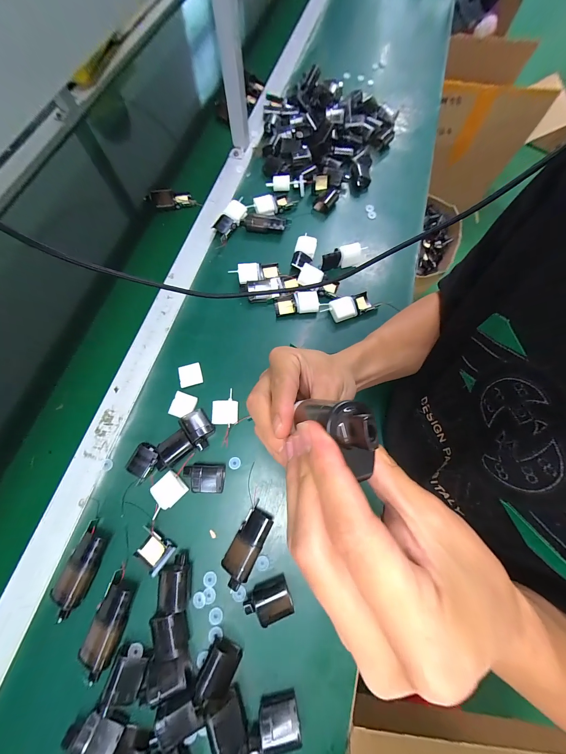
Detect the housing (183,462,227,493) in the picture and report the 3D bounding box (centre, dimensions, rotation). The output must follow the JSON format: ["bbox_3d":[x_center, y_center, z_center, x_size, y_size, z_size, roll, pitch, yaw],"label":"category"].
[{"bbox_3d":[-0.109,0.140,0.357,0.058,0.020,0.037,3,71,0],"label":"housing"}]

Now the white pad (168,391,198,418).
[{"bbox_3d":[-0.151,0.043,0.390,0.036,0.006,0.036,15,72,4],"label":"white pad"}]

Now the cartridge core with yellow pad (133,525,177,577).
[{"bbox_3d":[-0.167,0.222,0.326,0.048,0.013,0.036,29,73,9],"label":"cartridge core with yellow pad"}]

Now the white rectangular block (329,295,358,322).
[{"bbox_3d":[0.103,-0.117,0.441,0.040,0.016,0.037,-22,73,-7],"label":"white rectangular block"}]

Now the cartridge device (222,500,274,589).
[{"bbox_3d":[-0.047,0.219,0.333,0.037,0.023,0.093,27,73,8],"label":"cartridge device"}]

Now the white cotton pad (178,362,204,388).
[{"bbox_3d":[-0.147,-0.004,0.406,0.034,0.004,0.036,-15,72,-6],"label":"white cotton pad"}]

